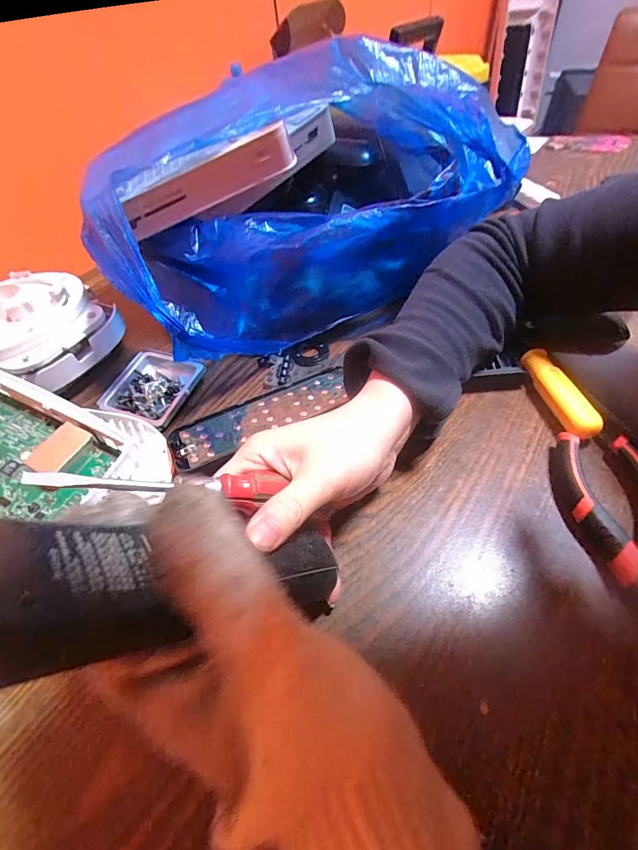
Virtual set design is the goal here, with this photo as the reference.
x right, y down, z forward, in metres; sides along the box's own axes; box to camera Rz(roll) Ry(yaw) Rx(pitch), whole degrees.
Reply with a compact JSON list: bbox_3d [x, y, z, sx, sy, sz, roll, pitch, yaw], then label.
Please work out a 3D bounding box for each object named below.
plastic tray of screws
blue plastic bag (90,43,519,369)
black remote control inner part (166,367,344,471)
[{"bbox_3d":[-0.141,-0.033,0.333,0.074,0.019,0.068,18,52,21],"label":"plastic tray of screws"},{"bbox_3d":[-0.014,-0.201,0.360,0.356,0.185,0.222,-26,50,-17],"label":"blue plastic bag"},{"bbox_3d":[-0.042,-0.005,0.295,0.137,0.011,0.040,-23,49,-15],"label":"black remote control inner part"}]

